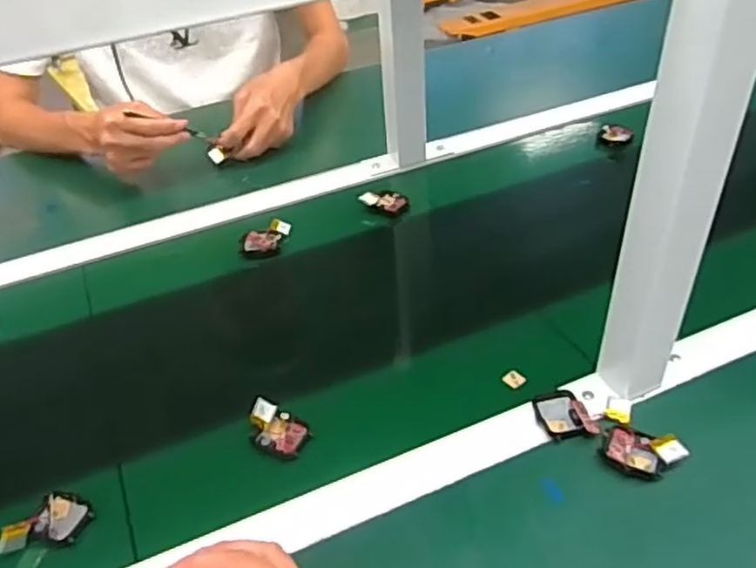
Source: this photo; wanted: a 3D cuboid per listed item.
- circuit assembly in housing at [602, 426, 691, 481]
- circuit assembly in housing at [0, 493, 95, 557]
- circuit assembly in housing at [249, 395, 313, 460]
[{"bbox_3d":[0.206,0.130,0.533,0.058,0.015,0.037,15,44,21],"label":"circuit assembly in housing"},{"bbox_3d":[-0.254,0.181,0.527,0.063,0.018,0.042,-12,41,-9],"label":"circuit assembly in housing"},{"bbox_3d":[-0.086,0.121,0.574,0.051,0.025,0.036,20,46,26],"label":"circuit assembly in housing"}]

